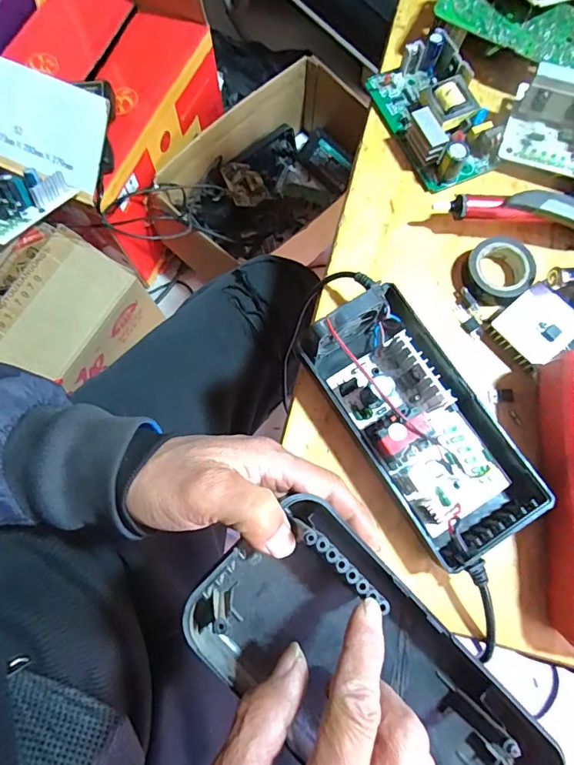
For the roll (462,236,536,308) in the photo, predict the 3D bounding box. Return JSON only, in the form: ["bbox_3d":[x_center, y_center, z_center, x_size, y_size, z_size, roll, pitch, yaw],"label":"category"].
[{"bbox_3d":[0.162,-0.086,0.351,0.047,0.018,0.051,0,76,0],"label":"roll"}]

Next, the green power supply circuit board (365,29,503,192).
[{"bbox_3d":[0.125,-0.225,0.379,0.067,0.031,0.118,-25,77,-6],"label":"green power supply circuit board"}]

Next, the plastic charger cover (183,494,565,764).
[{"bbox_3d":[0.047,0.166,0.254,0.212,0.048,0.099,44,80,3],"label":"plastic charger cover"}]

